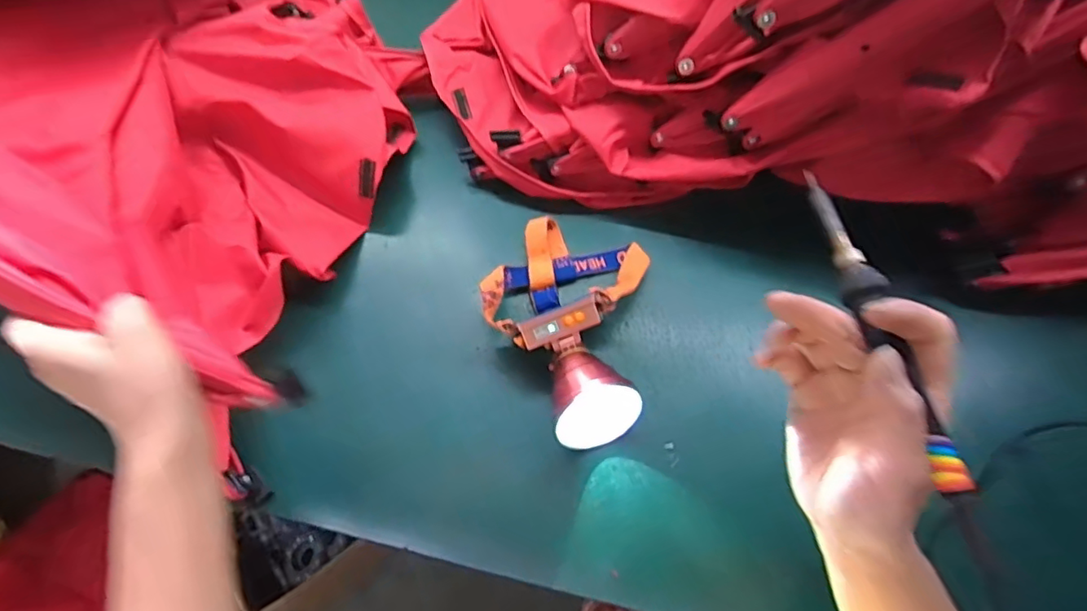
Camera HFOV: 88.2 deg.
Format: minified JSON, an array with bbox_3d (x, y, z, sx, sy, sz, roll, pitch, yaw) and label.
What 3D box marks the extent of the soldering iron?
[{"bbox_3d":[0.171,0.003,0.290,0.013,0.020,0.180,-8,64,-5],"label":"soldering iron"}]

